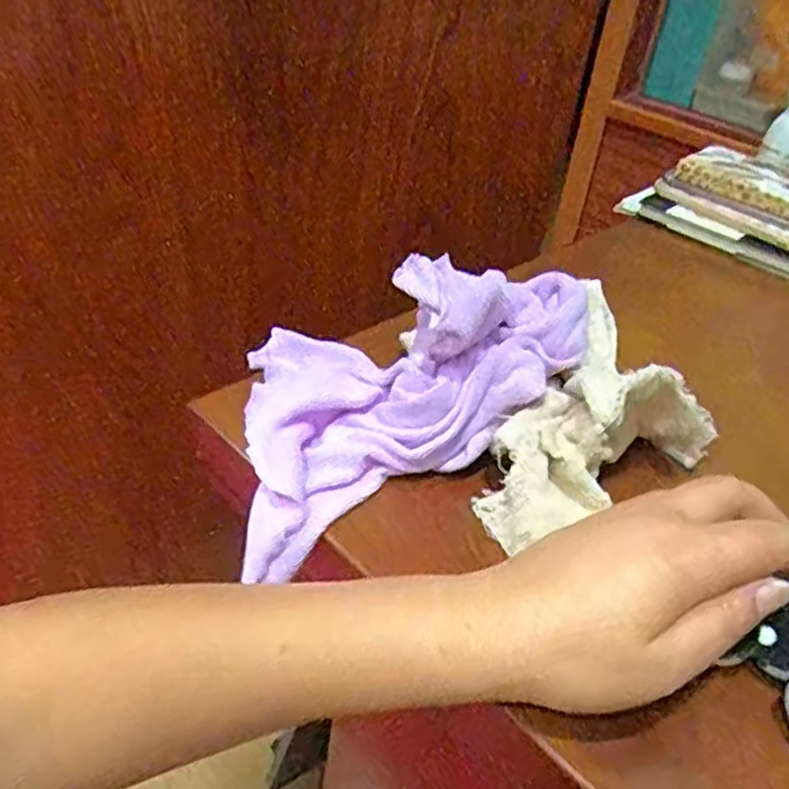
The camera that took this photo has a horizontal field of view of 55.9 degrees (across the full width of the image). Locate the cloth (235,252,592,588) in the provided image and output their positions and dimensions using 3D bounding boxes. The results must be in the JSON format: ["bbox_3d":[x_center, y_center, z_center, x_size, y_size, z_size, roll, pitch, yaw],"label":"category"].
[{"bbox_3d":[-0.008,-0.023,0.407,0.191,0.116,0.139,-15,43,-26],"label":"cloth"}]

